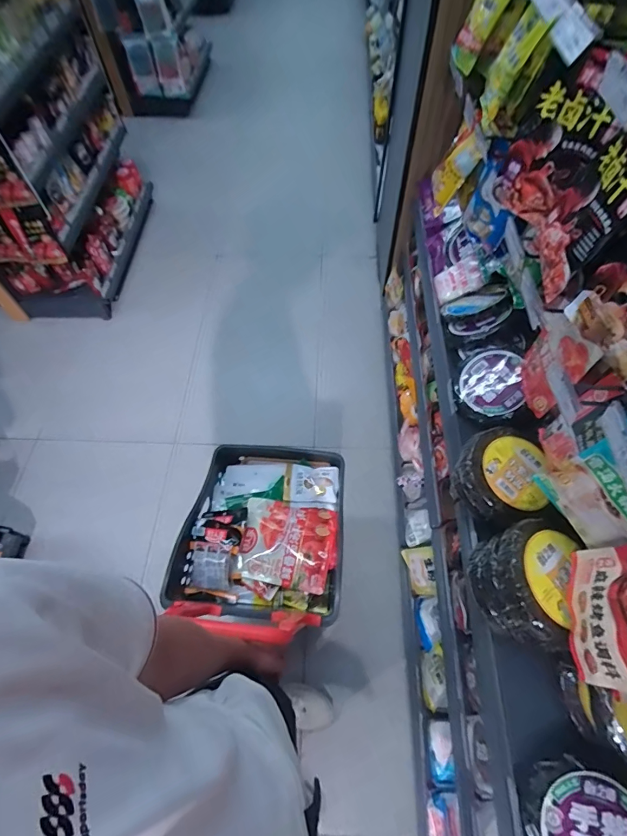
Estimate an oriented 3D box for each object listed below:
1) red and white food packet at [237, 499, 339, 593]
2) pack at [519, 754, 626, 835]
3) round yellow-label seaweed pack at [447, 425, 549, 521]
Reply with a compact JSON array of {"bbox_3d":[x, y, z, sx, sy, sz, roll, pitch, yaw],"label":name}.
[{"bbox_3d":[-0.064,0.319,1.059,0.236,0.063,0.220,7,60,5],"label":"red and white food packet"},{"bbox_3d":[0.437,0.654,0.651,0.178,0.039,0.172,-1,60,1],"label":"pack"},{"bbox_3d":[0.395,0.116,0.882,0.172,0.099,0.180,-1,60,1],"label":"round yellow-label seaweed pack"}]

